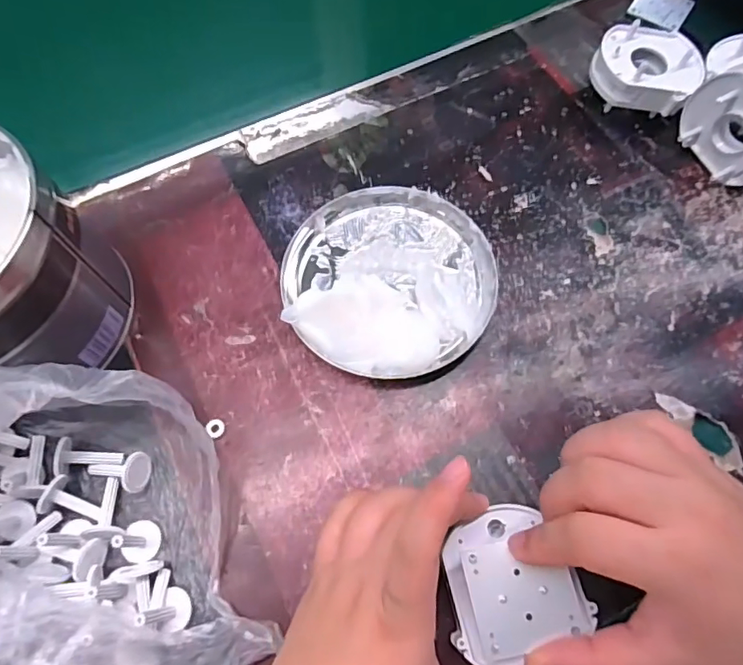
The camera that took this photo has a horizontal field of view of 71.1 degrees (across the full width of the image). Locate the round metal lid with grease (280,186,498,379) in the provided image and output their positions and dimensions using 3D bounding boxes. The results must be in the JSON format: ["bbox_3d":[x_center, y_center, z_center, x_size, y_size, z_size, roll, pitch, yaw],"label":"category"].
[{"bbox_3d":[0.009,-0.036,0.316,0.128,0.027,0.125,0,66,1],"label":"round metal lid with grease"}]

